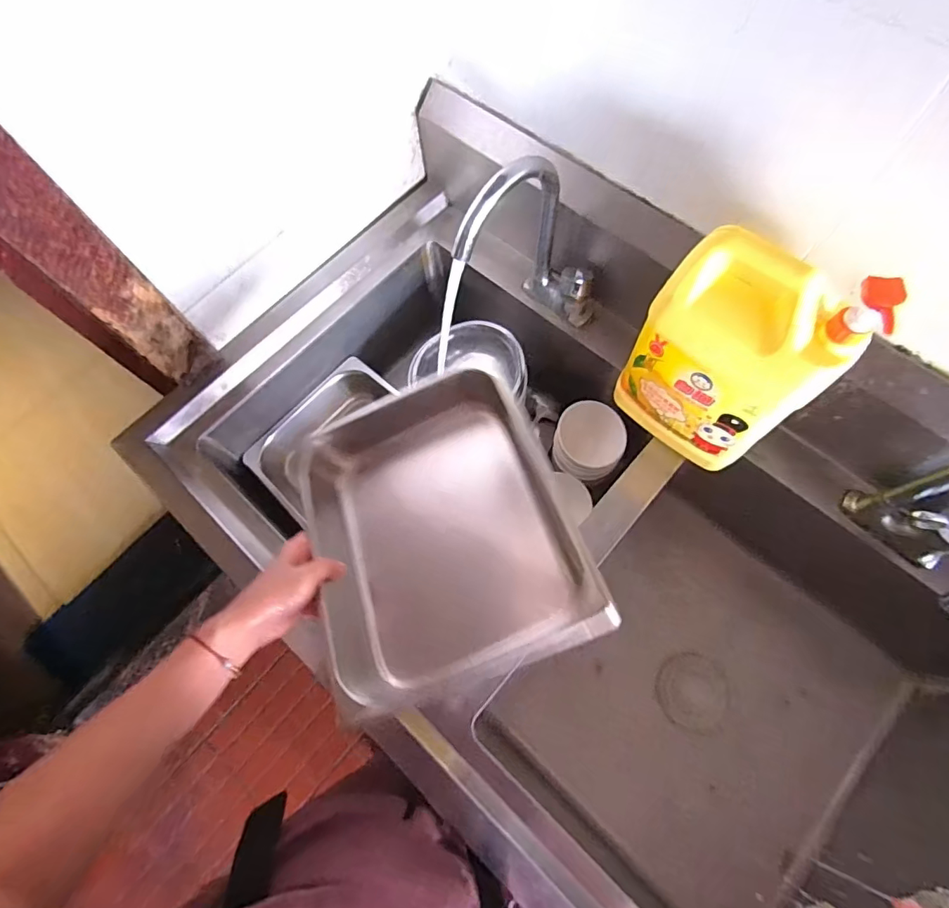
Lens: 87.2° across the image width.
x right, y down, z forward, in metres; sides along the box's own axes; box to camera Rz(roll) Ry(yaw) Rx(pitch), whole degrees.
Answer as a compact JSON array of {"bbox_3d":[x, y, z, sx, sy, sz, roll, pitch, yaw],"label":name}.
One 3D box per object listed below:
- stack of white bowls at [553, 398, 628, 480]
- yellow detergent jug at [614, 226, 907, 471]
[{"bbox_3d":[0.193,-0.022,0.841,0.114,0.064,0.130,8,94,8],"label":"stack of white bowls"},{"bbox_3d":[0.281,-0.101,0.565,0.191,0.284,0.095,31,74,13],"label":"yellow detergent jug"}]

